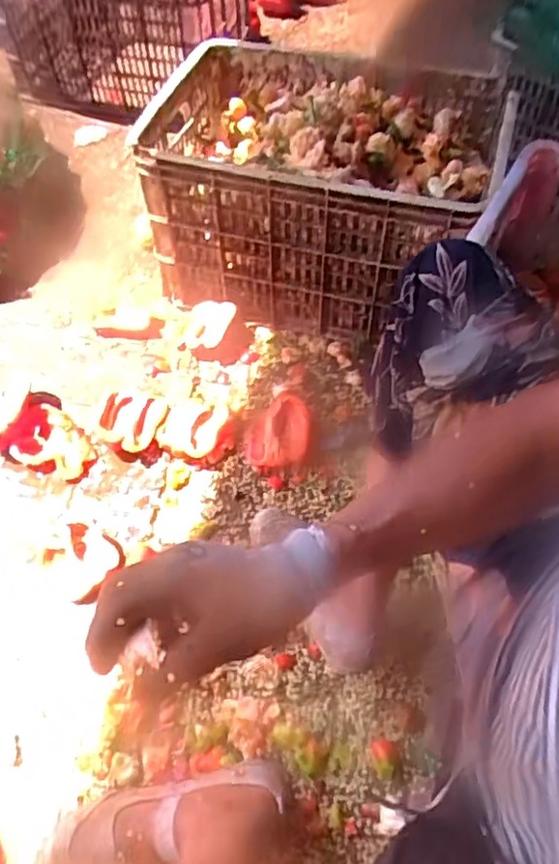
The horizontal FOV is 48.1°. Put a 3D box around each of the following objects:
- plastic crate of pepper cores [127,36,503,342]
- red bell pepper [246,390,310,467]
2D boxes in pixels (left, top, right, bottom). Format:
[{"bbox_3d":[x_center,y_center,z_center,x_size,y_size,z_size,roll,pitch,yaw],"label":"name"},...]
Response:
[{"bbox_3d":[0.066,-0.408,1.038,0.494,0.278,0.400,15,57,10],"label":"plastic crate of pepper cores"},{"bbox_3d":[-0.002,-0.002,0.927,0.093,0.048,0.109,6,56,4],"label":"red bell pepper"}]

